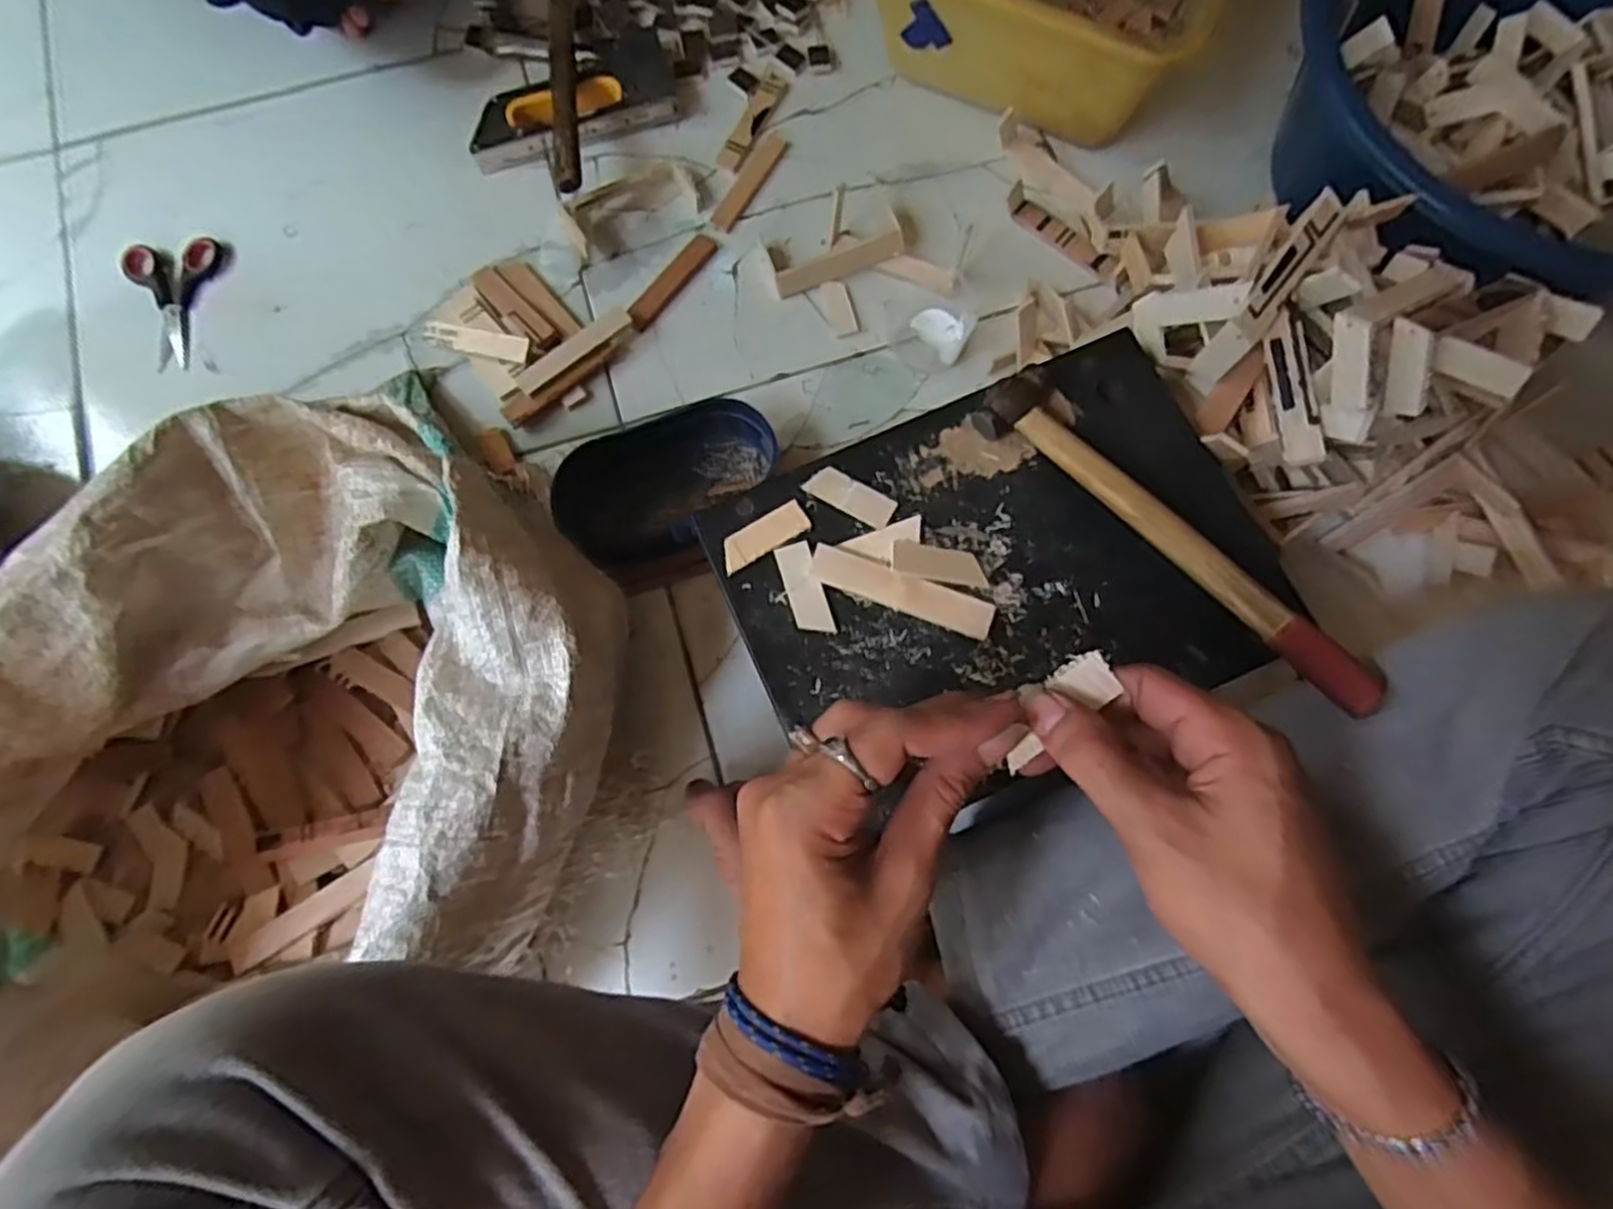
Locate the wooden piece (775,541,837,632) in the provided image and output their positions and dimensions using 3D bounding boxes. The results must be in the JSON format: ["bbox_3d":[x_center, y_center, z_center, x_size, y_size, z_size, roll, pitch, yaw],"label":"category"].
[{"bbox_3d":[-0.001,-0.009,0.418,0.019,0.007,0.051,-17,77,-4],"label":"wooden piece"}]

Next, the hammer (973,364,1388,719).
[{"bbox_3d":[0.187,-0.035,0.406,0.044,0.041,0.238,-41,79,-9],"label":"hammer"}]

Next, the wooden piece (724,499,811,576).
[{"bbox_3d":[-0.023,-0.038,0.424,0.051,0.004,0.021,-31,78,-7],"label":"wooden piece"}]

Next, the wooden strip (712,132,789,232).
[{"bbox_3d":[-0.047,-0.349,0.644,0.022,0.005,0.098,29,78,7],"label":"wooden strip"}]

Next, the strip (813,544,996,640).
[{"bbox_3d":[0.051,-0.007,0.413,0.098,0.004,0.021,19,90,2],"label":"strip"}]

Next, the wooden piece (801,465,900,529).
[{"bbox_3d":[0.024,-0.060,0.432,0.049,0.004,0.021,28,78,7],"label":"wooden piece"}]

